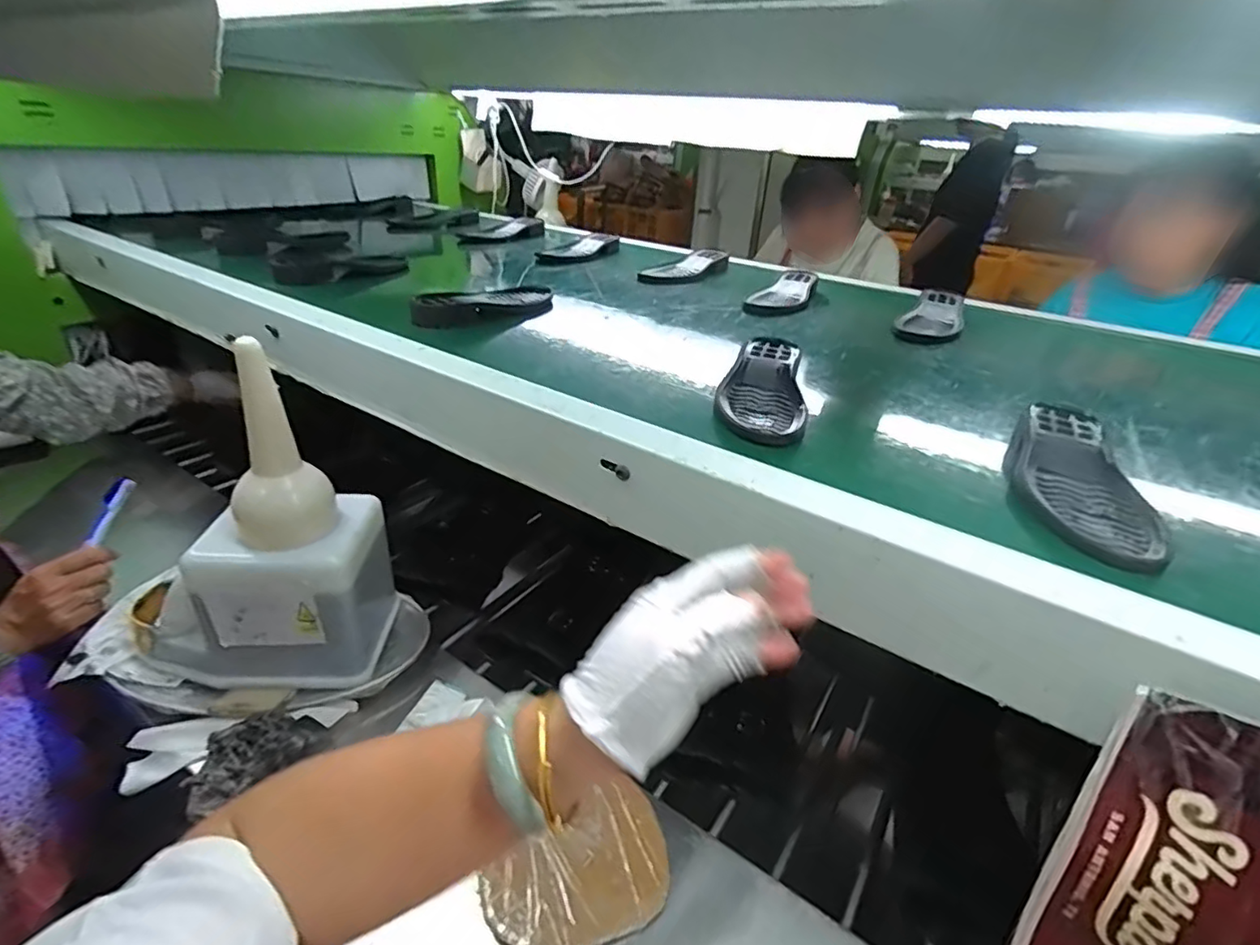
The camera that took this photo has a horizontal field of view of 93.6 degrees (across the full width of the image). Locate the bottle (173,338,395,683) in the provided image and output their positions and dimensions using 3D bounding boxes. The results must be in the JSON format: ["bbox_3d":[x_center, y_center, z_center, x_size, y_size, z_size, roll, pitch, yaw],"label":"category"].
[{"bbox_3d":[-0.345,0.057,0.576,0.161,0.297,0.132,1,30,-6],"label":"bottle"}]

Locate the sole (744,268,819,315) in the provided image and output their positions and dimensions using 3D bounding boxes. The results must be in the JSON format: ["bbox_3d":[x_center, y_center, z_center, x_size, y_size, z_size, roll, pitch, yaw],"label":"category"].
[{"bbox_3d":[0.239,-0.277,0.907,0.076,0.028,0.221,16,32,20],"label":"sole"}]

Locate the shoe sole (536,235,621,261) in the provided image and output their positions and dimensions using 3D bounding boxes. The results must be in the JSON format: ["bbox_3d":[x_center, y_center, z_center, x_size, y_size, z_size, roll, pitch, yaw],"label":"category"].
[{"bbox_3d":[-0.092,-0.422,1.123,0.070,0.034,0.207,20,33,27],"label":"shoe sole"}]

